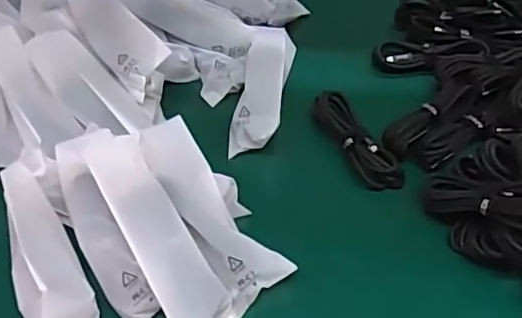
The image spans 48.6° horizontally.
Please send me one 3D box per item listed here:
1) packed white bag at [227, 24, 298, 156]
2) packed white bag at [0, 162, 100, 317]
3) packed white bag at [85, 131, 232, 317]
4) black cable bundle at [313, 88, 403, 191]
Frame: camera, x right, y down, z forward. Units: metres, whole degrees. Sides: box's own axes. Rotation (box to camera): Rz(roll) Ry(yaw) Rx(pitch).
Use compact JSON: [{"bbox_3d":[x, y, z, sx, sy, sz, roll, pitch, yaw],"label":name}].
[{"bbox_3d":[0.004,-0.071,0.547,0.042,0.036,0.152,6,49,6],"label":"packed white bag"},{"bbox_3d":[-0.161,0.068,0.416,0.047,0.030,0.151,-26,63,-15],"label":"packed white bag"},{"bbox_3d":[-0.075,0.049,0.412,0.044,0.022,0.163,-26,75,-20],"label":"packed white bag"},{"bbox_3d":[0.083,-0.016,0.508,0.030,0.025,0.105,-24,52,-19],"label":"black cable bundle"}]

